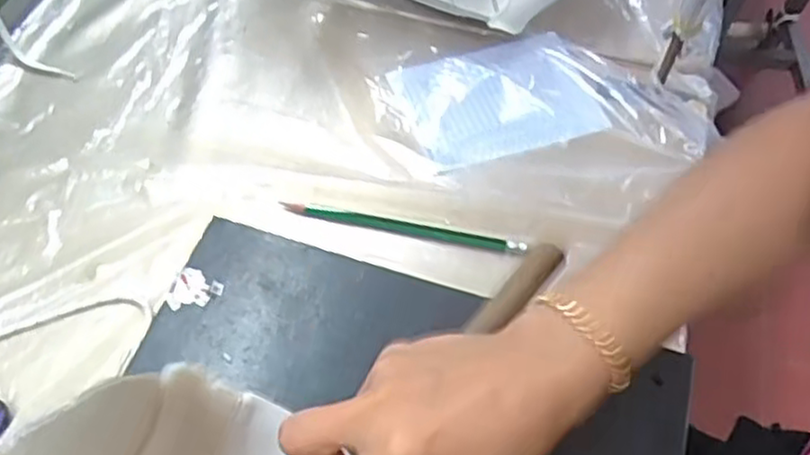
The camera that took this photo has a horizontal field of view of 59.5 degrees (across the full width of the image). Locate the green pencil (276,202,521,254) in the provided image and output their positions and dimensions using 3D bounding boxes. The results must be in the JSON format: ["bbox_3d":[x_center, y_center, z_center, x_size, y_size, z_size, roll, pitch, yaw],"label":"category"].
[{"bbox_3d":[-0.001,-0.001,0.477,0.164,0.006,0.008,11,58,4],"label":"green pencil"}]

